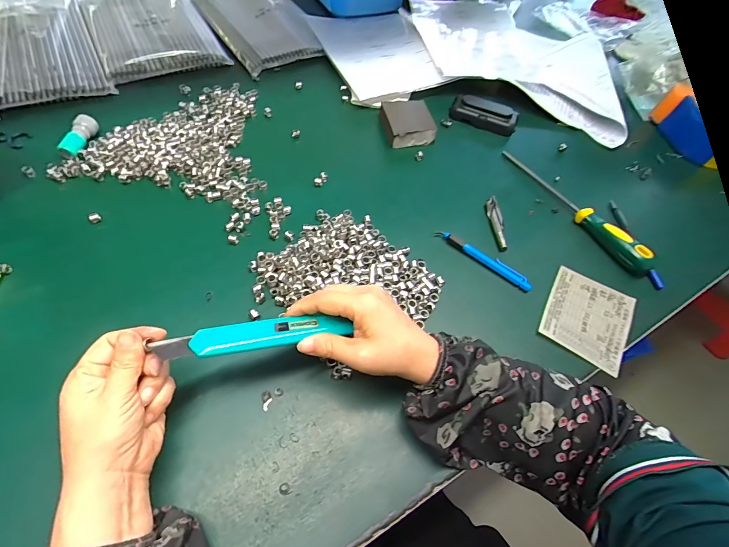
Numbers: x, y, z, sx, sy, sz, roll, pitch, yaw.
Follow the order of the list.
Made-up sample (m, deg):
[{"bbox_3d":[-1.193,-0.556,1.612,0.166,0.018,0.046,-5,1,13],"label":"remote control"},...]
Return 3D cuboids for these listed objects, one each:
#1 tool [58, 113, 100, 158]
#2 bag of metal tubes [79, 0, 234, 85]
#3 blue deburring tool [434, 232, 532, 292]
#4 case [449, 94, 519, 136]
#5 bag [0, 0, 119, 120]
[{"bbox_3d":[-0.365,-0.175,0.462,0.023,0.018,0.064,8,58,1],"label":"tool"},{"bbox_3d":[-0.375,-0.439,0.630,0.179,0.023,0.307,-24,63,-18],"label":"bag of metal tubes"},{"bbox_3d":[0.141,-0.020,0.429,0.123,0.013,0.012,35,62,17],"label":"blue deburring tool"},{"bbox_3d":[0.187,-0.251,0.566,0.103,0.036,0.034,25,60,11],"label":"case"},{"bbox_3d":[-0.524,-0.364,0.554,0.204,0.043,0.335,-20,62,-16],"label":"bag"}]

